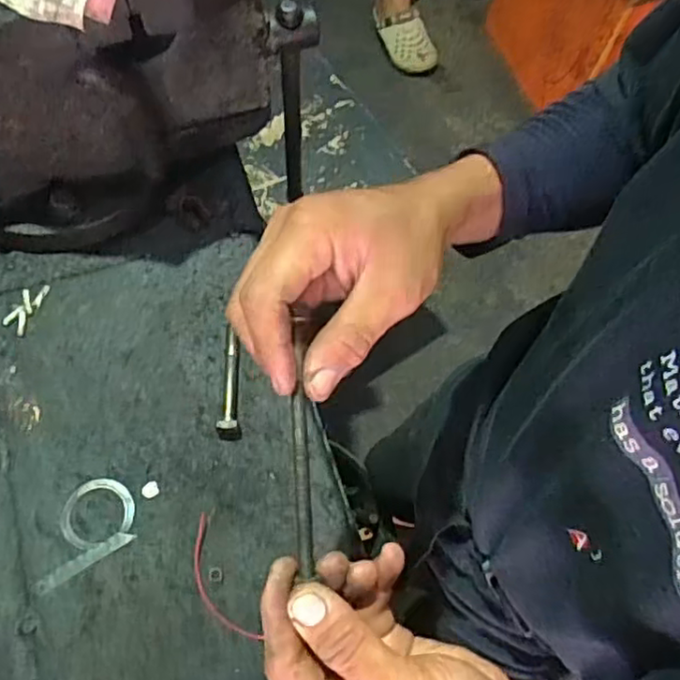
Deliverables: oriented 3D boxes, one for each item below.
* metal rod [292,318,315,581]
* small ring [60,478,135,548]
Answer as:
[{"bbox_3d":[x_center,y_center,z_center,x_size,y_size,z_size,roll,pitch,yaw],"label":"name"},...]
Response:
[{"bbox_3d":[-0.018,0.049,0.309,0.008,0.008,0.120,-2,83,-3],"label":"metal rod"},{"bbox_3d":[-0.222,0.156,0.594,0.065,0.004,0.059,-13,68,-8],"label":"small ring"}]

